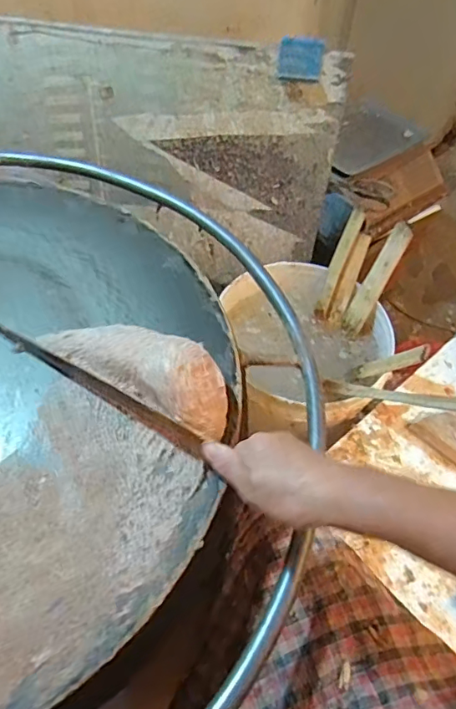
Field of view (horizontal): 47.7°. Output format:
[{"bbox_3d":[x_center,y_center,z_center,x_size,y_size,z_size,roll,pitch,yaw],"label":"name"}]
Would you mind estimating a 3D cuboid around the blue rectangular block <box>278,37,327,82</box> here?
[{"bbox_3d":[0.111,-0.449,0.786,0.066,0.057,0.015,1,54,-2],"label":"blue rectangular block"}]

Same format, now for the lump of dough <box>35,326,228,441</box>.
[{"bbox_3d":[-0.081,0.007,0.490,0.190,0.069,0.069,30,57,17],"label":"lump of dough"}]

